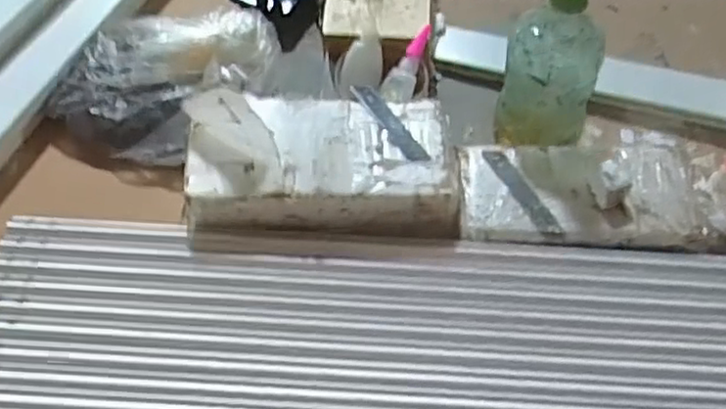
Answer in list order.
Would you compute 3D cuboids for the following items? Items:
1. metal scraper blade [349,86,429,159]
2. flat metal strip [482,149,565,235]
[{"bbox_3d":[0.022,-0.071,0.600,0.018,0.004,0.100,-26,60,-17],"label":"metal scraper blade"},{"bbox_3d":[0.138,-0.012,0.602,0.019,0.004,0.102,-25,55,-4],"label":"flat metal strip"}]

